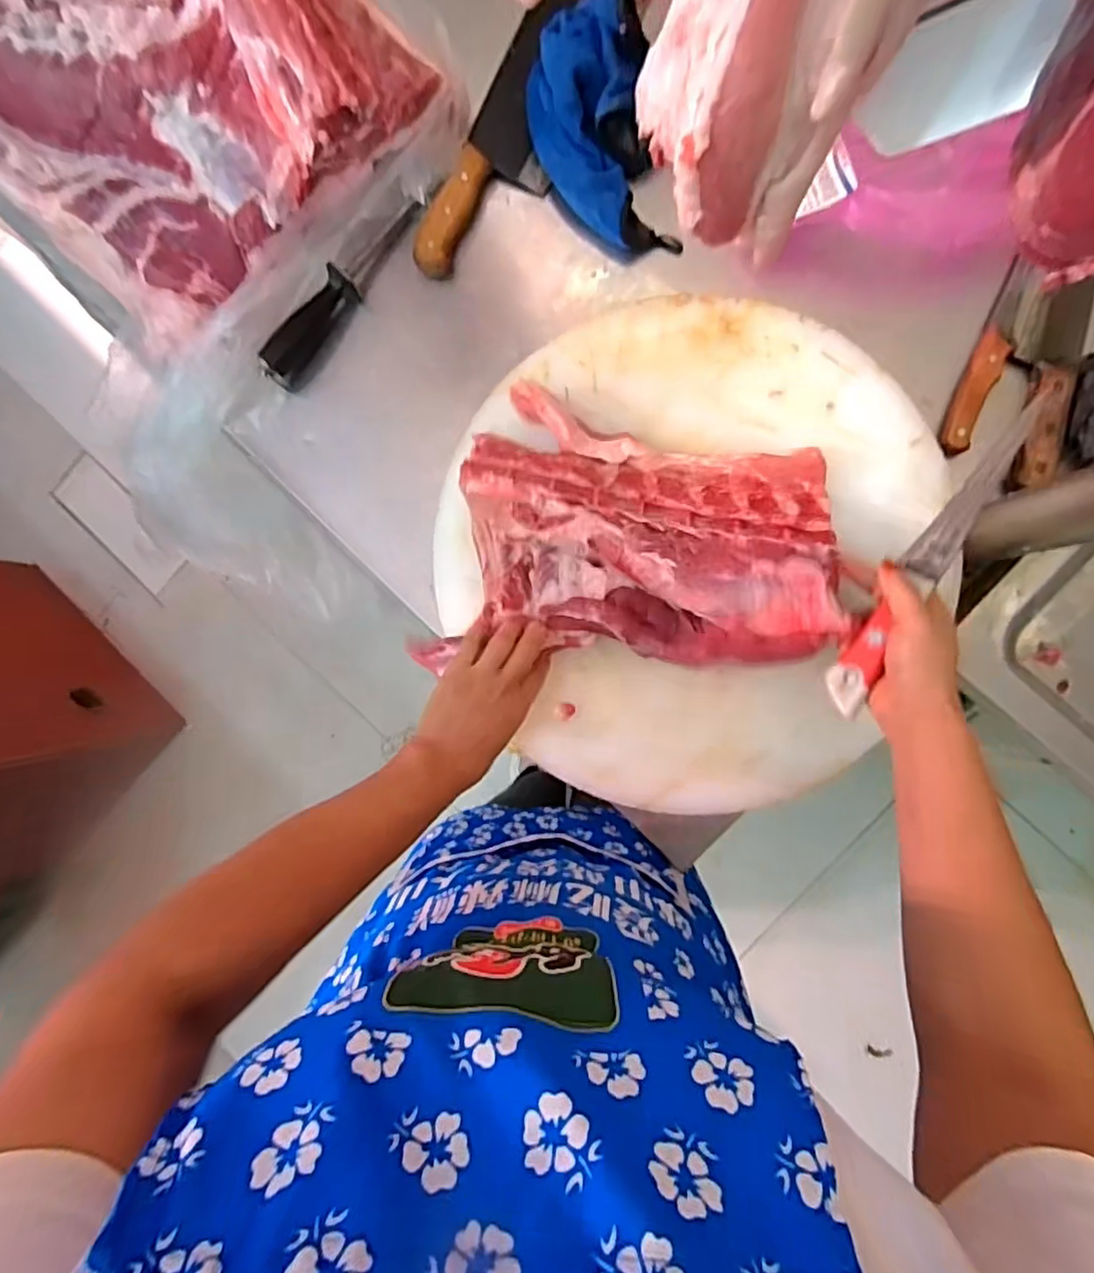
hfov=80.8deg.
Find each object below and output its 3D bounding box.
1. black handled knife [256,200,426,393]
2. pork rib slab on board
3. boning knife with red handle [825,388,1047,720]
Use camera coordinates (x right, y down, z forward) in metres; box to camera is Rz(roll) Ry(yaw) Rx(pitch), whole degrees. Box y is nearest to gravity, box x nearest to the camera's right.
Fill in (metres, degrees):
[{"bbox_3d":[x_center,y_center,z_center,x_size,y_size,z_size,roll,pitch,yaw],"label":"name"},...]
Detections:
[{"bbox_3d":[-0.216,-0.362,0.671,0.030,0.043,0.231,40,94,5],"label":"black handled knife"},{"bbox_3d":[0.082,-0.077,0.543,0.325,0.068,0.224,4,90,7],"label":"pork rib slab on board"},{"bbox_3d":[0.291,-0.059,0.488,0.030,0.022,0.262,33,93,6],"label":"boning knife with red handle"}]

